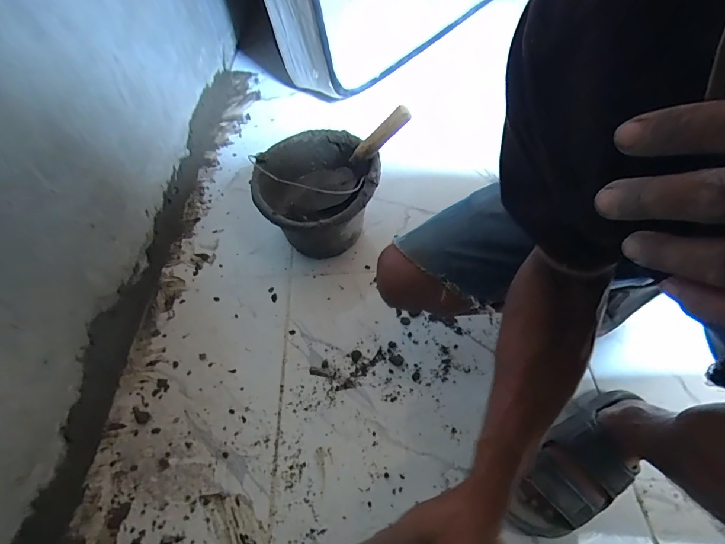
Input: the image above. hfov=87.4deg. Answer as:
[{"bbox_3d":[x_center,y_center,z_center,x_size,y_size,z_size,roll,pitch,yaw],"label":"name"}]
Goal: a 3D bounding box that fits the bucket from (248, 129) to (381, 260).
[{"bbox_3d":[-0.084,-0.135,0.733,0.221,0.174,0.228,0,56,1],"label":"bucket"}]

